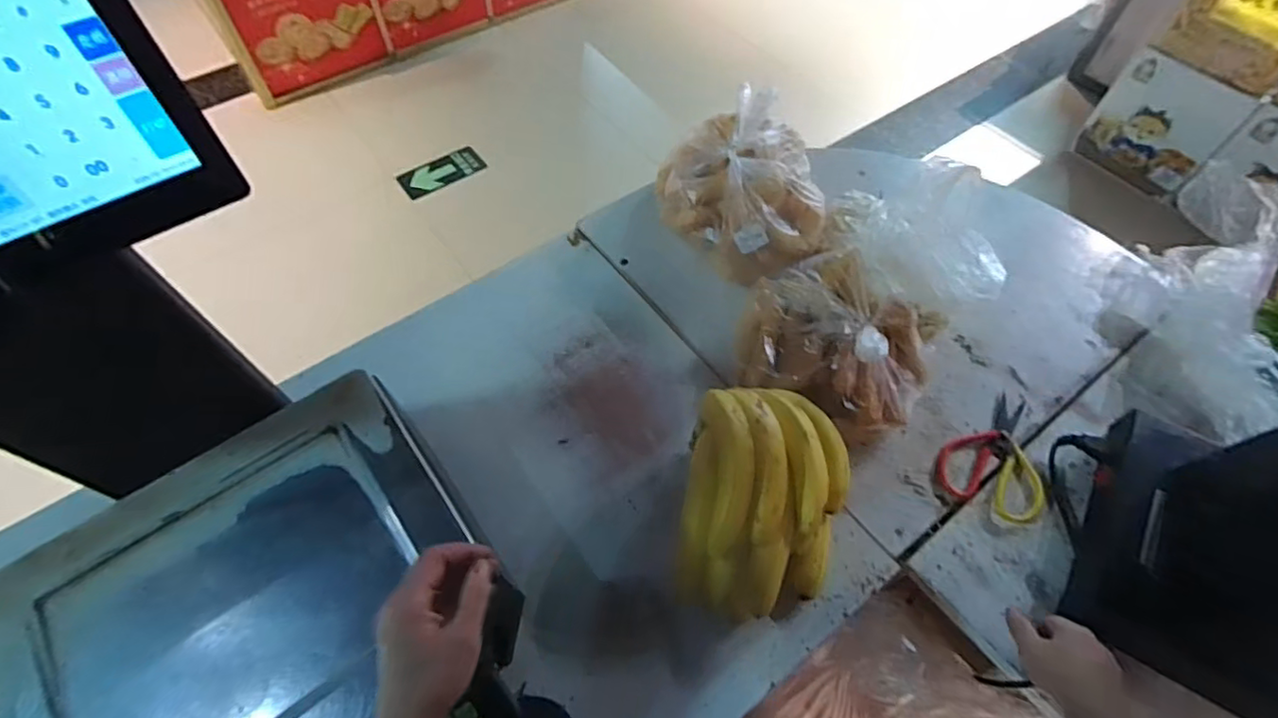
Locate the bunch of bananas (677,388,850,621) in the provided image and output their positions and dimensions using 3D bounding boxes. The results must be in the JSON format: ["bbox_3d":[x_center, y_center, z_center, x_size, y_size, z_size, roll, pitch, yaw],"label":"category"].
[{"bbox_3d":[0.140,0.139,0.650,0.175,0.114,0.240,8,58,5],"label":"bunch of bananas"}]

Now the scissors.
[{"bbox_3d":[0.439,0.113,0.752,0.120,0.009,0.165,24,61,15],"label":"scissors"}]

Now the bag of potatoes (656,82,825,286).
[{"bbox_3d":[0.157,-0.246,0.877,0.208,0.143,0.254,-24,61,-14],"label":"bag of potatoes"}]

